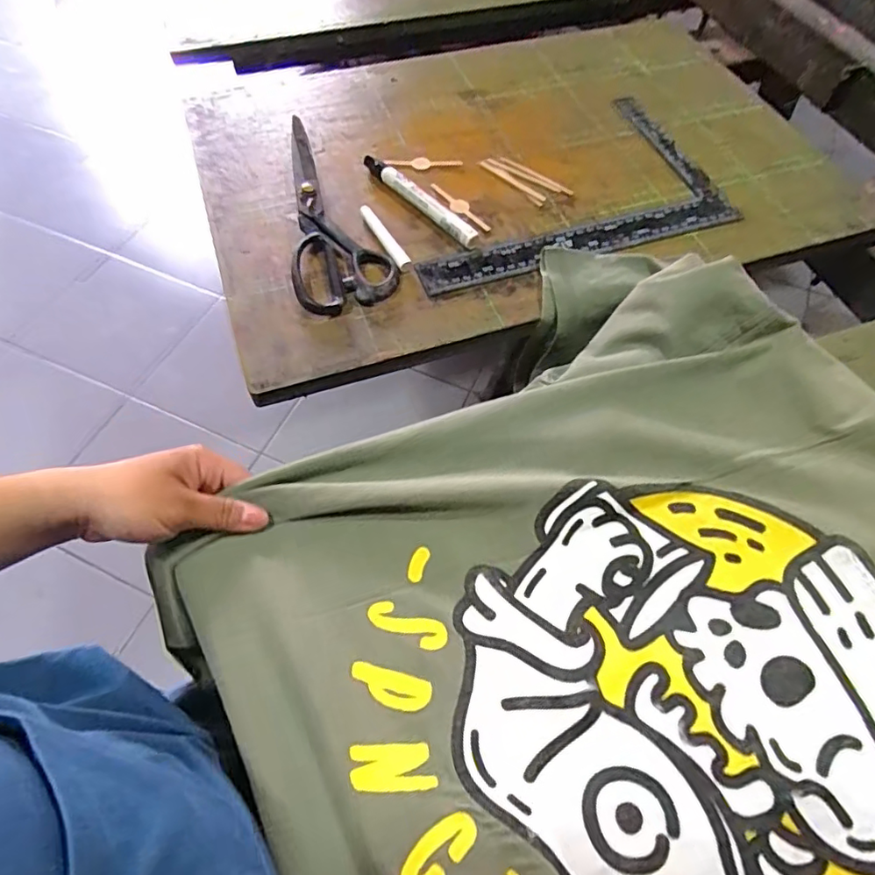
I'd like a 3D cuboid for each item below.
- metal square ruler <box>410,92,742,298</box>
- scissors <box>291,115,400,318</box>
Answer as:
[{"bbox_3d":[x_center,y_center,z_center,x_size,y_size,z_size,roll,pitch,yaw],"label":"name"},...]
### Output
[{"bbox_3d":[0.104,-0.232,0.527,0.311,0.005,0.191,-18,60,-13],"label":"metal square ruler"},{"bbox_3d":[-0.095,-0.199,0.490,0.079,0.020,0.227,-12,59,-9],"label":"scissors"}]

